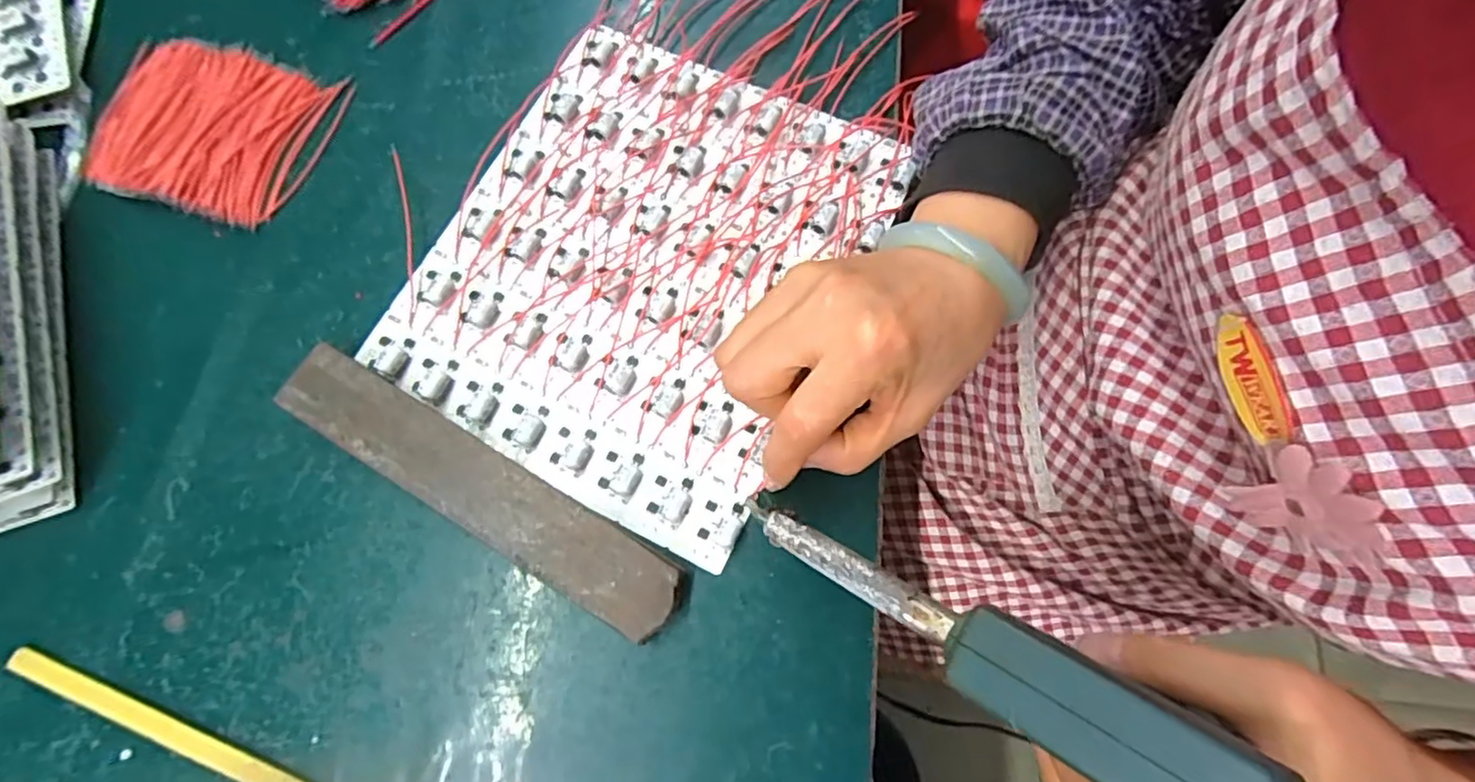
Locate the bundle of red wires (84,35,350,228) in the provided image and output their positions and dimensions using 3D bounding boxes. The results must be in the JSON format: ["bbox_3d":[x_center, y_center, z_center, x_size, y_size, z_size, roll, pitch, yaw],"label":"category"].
[{"bbox_3d":[-0.283,-0.142,0.346,0.118,0.015,0.097,15,74,5],"label":"bundle of red wires"}]

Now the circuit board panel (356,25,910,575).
[{"bbox_3d":[-0.046,-0.069,0.326,0.199,0.012,0.232,27,75,8],"label":"circuit board panel"}]

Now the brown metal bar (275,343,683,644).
[{"bbox_3d":[-0.114,0.042,0.288,0.198,0.016,0.035,29,75,9],"label":"brown metal bar"}]

